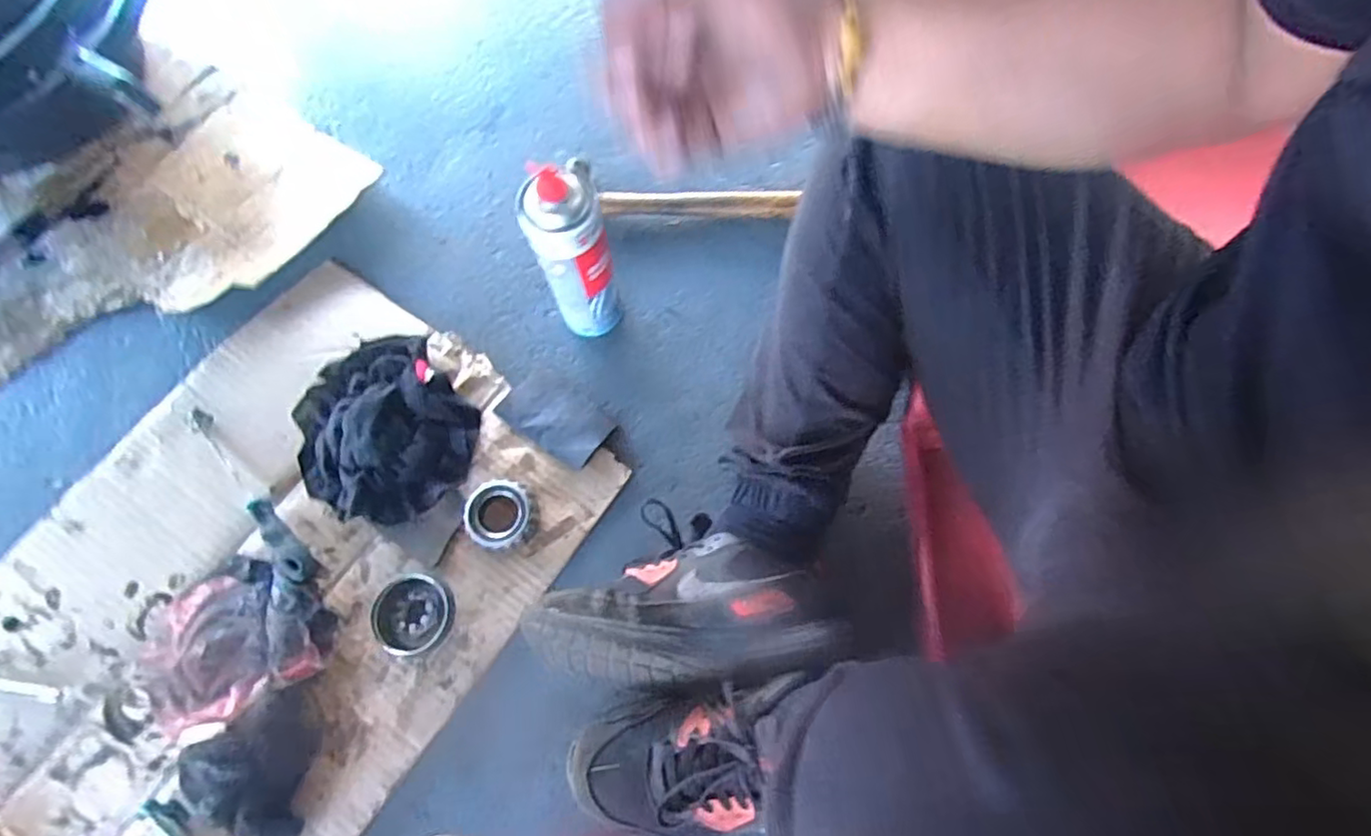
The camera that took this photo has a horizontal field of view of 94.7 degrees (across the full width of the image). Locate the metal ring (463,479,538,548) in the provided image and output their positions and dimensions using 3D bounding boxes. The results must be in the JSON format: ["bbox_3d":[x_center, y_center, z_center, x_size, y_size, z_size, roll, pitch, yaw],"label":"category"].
[{"bbox_3d":[-0.177,0.094,0.611,0.067,0.024,0.064,0,71,1],"label":"metal ring"}]

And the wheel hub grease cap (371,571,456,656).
[{"bbox_3d":[-0.243,0.177,0.576,0.069,0.041,0.070,0,71,1],"label":"wheel hub grease cap"}]

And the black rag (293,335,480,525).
[{"bbox_3d":[-0.308,0.012,0.636,0.166,0.032,0.186,-38,75,-11],"label":"black rag"}]

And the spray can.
[{"bbox_3d":[-0.102,-0.145,0.596,0.071,0.216,0.059,-25,73,-8],"label":"spray can"}]

